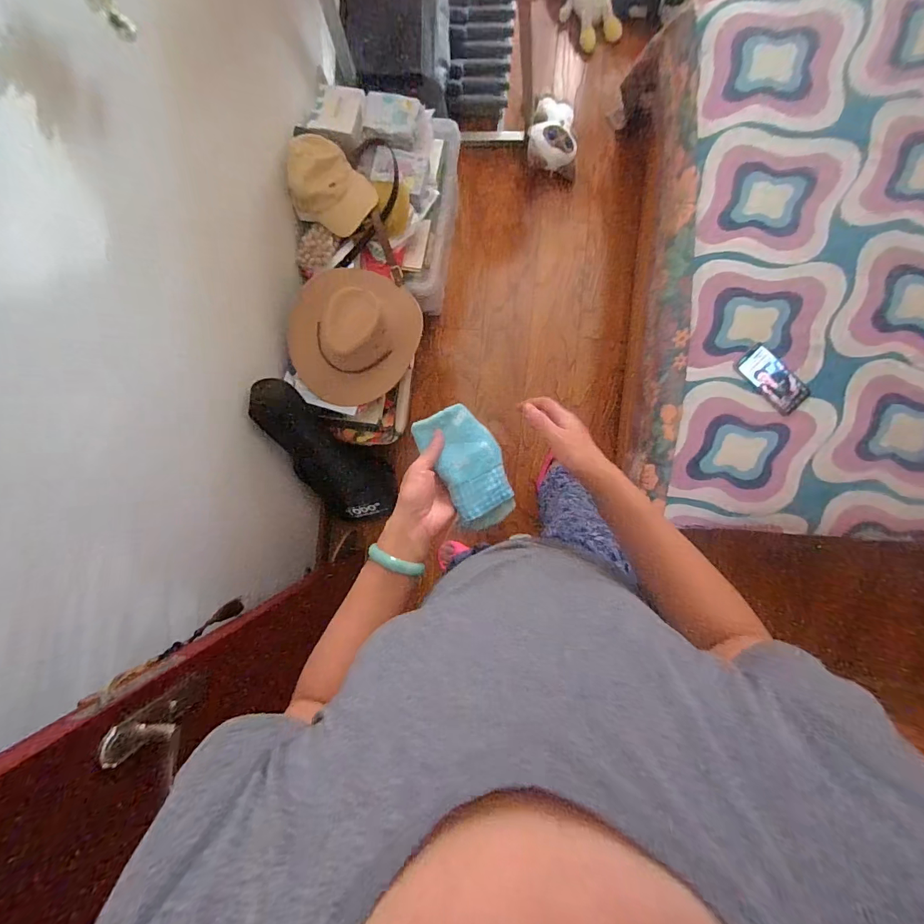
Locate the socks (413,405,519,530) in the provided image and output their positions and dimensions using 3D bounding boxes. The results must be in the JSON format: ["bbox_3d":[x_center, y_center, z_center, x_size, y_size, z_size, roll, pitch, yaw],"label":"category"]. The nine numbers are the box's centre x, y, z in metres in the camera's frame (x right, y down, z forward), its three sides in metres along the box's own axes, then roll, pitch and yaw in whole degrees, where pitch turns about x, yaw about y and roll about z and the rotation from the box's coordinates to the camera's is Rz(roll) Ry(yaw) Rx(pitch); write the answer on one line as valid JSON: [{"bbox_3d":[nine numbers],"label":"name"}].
[{"bbox_3d":[0.010,0.005,0.537,0.095,0.026,0.157,-29,87,-22],"label":"socks"}]

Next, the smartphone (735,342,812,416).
[{"bbox_3d":[0.673,-0.180,0.910,0.087,0.014,0.159,-38,87,4],"label":"smartphone"}]

